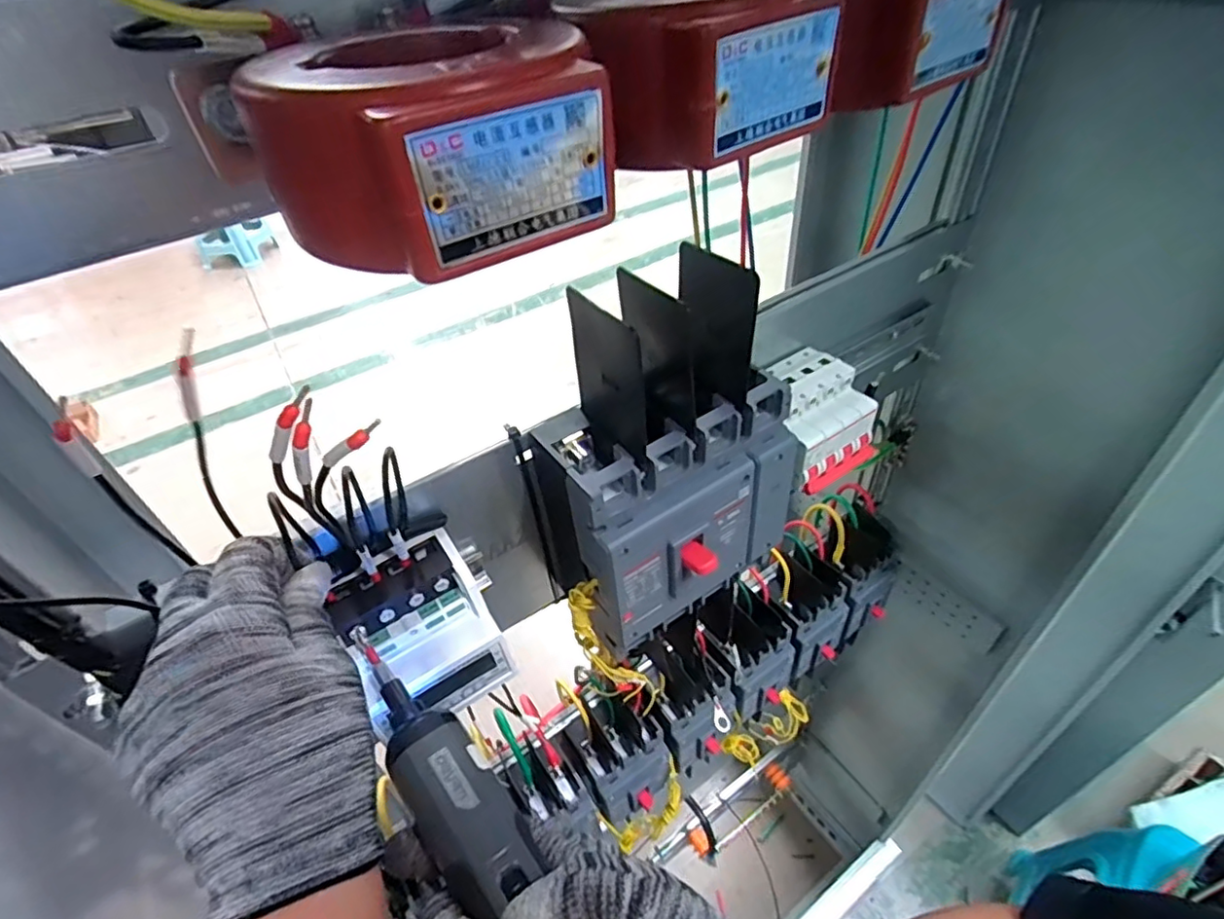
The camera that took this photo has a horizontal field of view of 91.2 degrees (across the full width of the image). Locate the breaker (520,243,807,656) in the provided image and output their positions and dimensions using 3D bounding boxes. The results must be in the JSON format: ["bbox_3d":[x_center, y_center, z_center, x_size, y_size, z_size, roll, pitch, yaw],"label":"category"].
[{"bbox_3d":[0.036,0.006,0.362,0.155,0.216,0.095,-32,48,-24],"label":"breaker"}]

